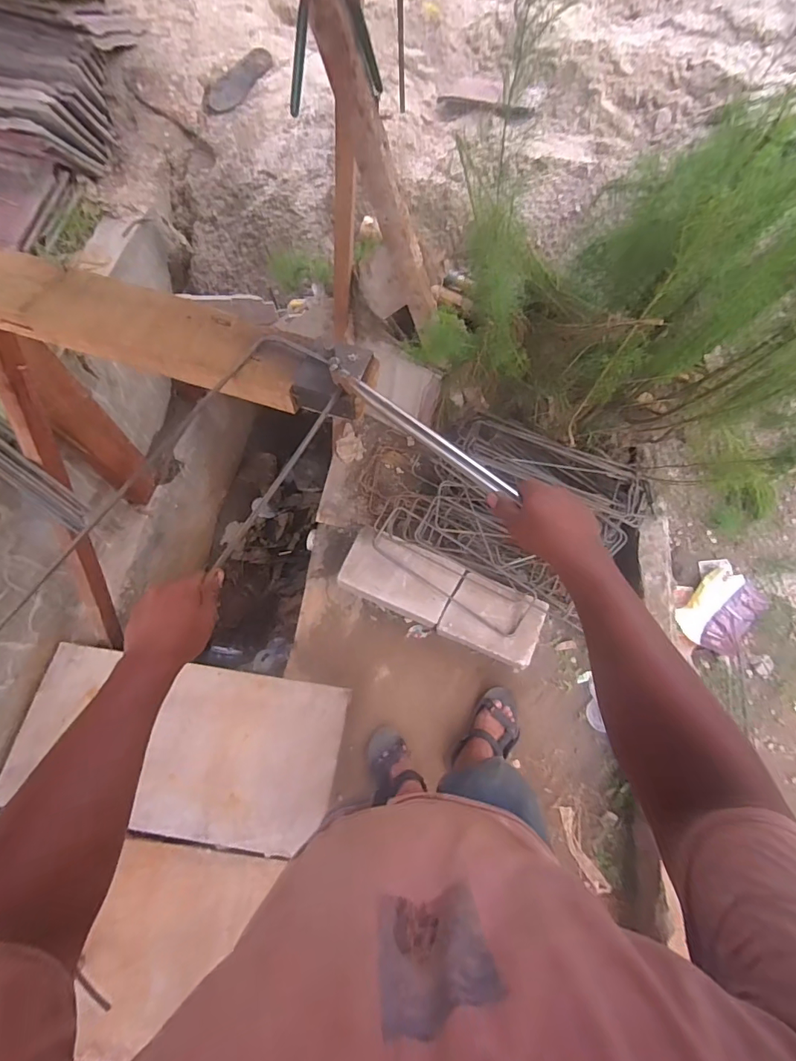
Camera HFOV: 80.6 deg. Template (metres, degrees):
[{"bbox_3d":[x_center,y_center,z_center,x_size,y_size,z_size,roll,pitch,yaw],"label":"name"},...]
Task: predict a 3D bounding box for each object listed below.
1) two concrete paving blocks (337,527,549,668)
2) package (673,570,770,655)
[{"bbox_3d":[0.130,0.190,1.431,0.617,0.087,0.213,23,68,9],"label":"two concrete paving blocks"},{"bbox_3d":[0.980,0.246,1.430,0.194,0.053,0.270,40,72,15],"label":"package"}]

